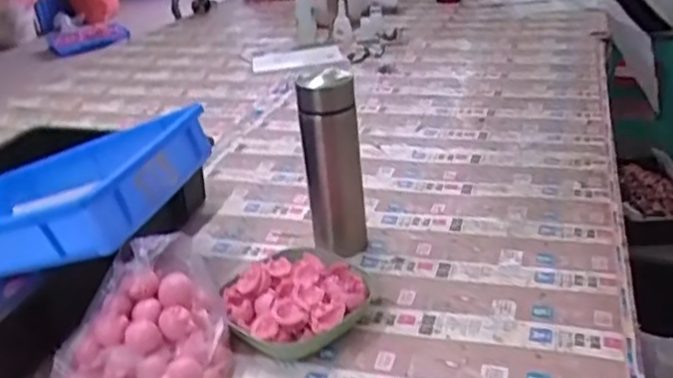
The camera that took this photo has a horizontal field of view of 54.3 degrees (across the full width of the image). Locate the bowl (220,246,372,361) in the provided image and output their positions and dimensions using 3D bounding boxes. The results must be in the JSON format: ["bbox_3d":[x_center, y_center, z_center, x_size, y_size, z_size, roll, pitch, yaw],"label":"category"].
[{"bbox_3d":[-0.041,0.108,0.662,0.141,0.045,0.141,-3,28,1],"label":"bowl"}]

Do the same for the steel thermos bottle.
[{"bbox_3d":[-0.003,-0.021,0.725,0.065,0.217,0.058,-3,28,2],"label":"steel thermos bottle"}]

